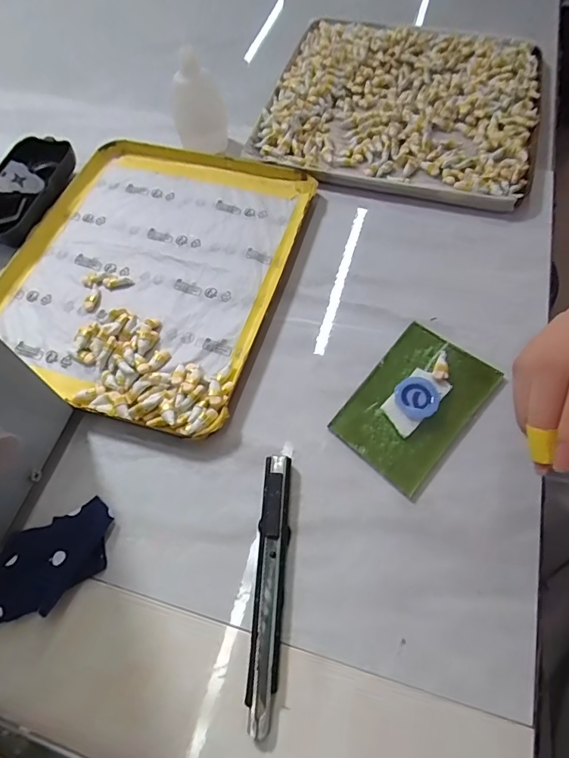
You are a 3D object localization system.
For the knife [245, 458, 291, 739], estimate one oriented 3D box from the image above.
[{"bbox_3d":[-0.007,0.105,0.242,0.015,0.012,0.132,2,62,3],"label":"knife"}]

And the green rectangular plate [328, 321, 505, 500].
[{"bbox_3d":[0.084,0.013,0.290,0.067,0.010,0.103,39,70,18],"label":"green rectangular plate"}]

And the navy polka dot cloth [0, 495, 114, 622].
[{"bbox_3d":[-0.129,0.101,0.252,0.074,0.009,0.043,-25,64,-15],"label":"navy polka dot cloth"}]

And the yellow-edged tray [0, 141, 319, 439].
[{"bbox_3d":[-0.102,-0.086,0.344,0.200,0.026,0.236,15,61,7],"label":"yellow-edged tray"}]

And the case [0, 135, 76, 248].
[{"bbox_3d":[-0.217,-0.154,0.380,0.052,0.024,0.112,12,61,5],"label":"case"}]

